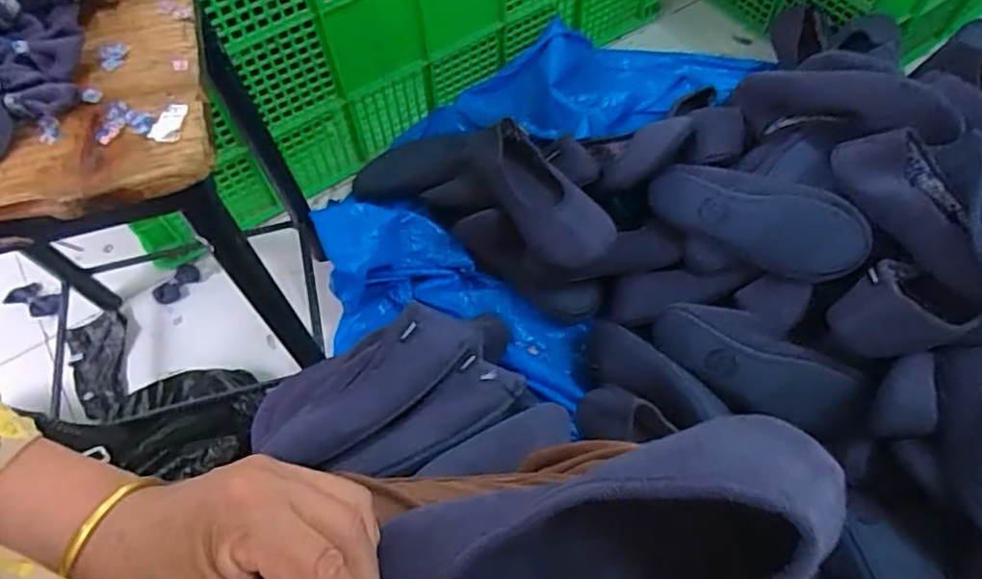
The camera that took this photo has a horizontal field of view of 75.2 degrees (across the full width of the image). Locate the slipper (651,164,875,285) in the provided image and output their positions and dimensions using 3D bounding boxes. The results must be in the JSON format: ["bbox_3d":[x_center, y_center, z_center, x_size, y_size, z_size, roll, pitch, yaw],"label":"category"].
[{"bbox_3d":[0.331,-0.092,0.793,0.247,0.100,0.070,23,23,22],"label":"slipper"}]

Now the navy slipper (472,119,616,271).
[{"bbox_3d":[0.057,-0.131,0.813,0.101,0.068,0.249,-28,64,-12],"label":"navy slipper"}]

